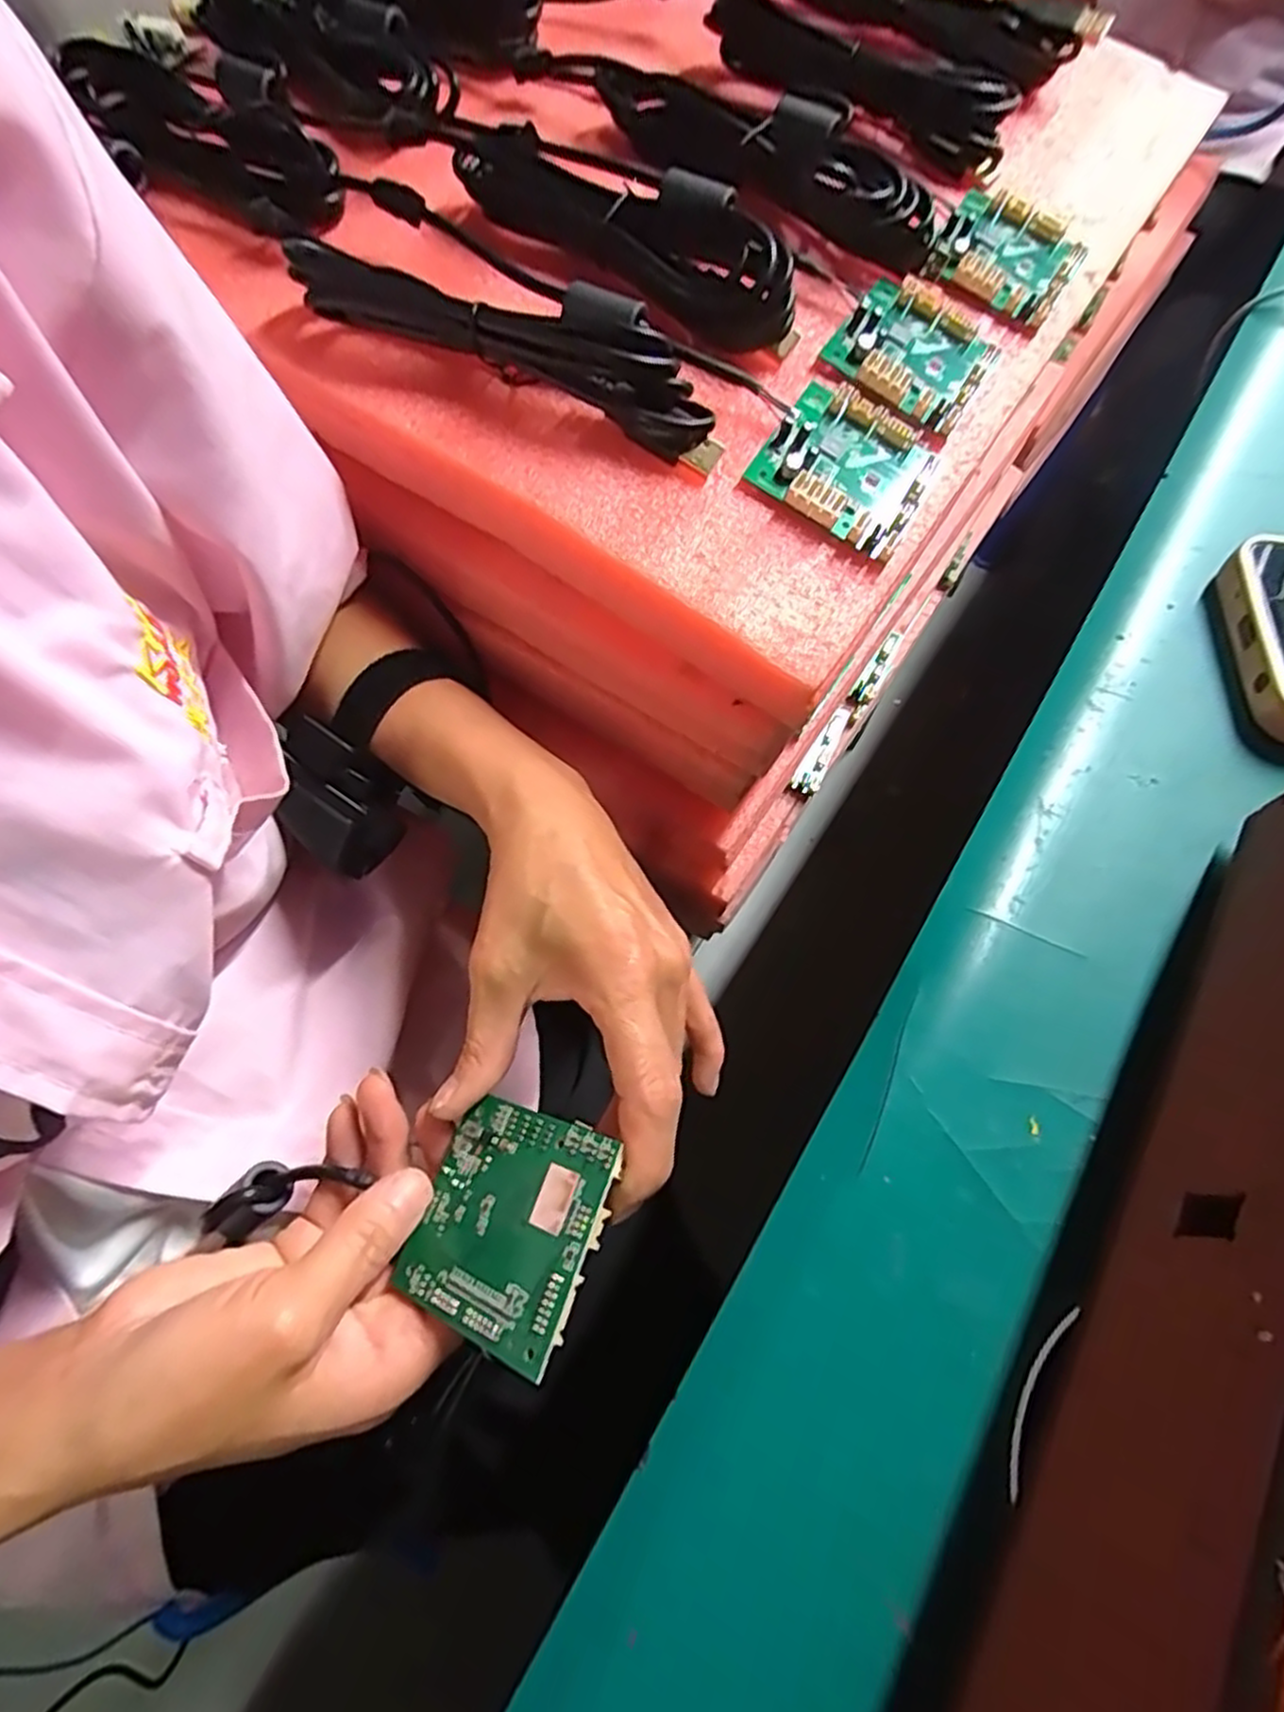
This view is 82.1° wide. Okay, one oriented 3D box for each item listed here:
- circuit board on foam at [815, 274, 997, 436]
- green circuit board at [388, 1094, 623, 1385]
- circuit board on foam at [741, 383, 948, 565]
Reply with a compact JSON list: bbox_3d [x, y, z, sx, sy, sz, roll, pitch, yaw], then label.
[{"bbox_3d":[0.107,-0.200,0.288,0.058,0.016,0.069,29,68,12],"label":"circuit board on foam"},{"bbox_3d":[-0.039,0.101,0.206,0.058,0.004,0.057,4,61,36],"label":"green circuit board"},{"bbox_3d":[0.074,-0.141,0.264,0.057,0.014,0.057,28,68,12],"label":"circuit board on foam"}]

